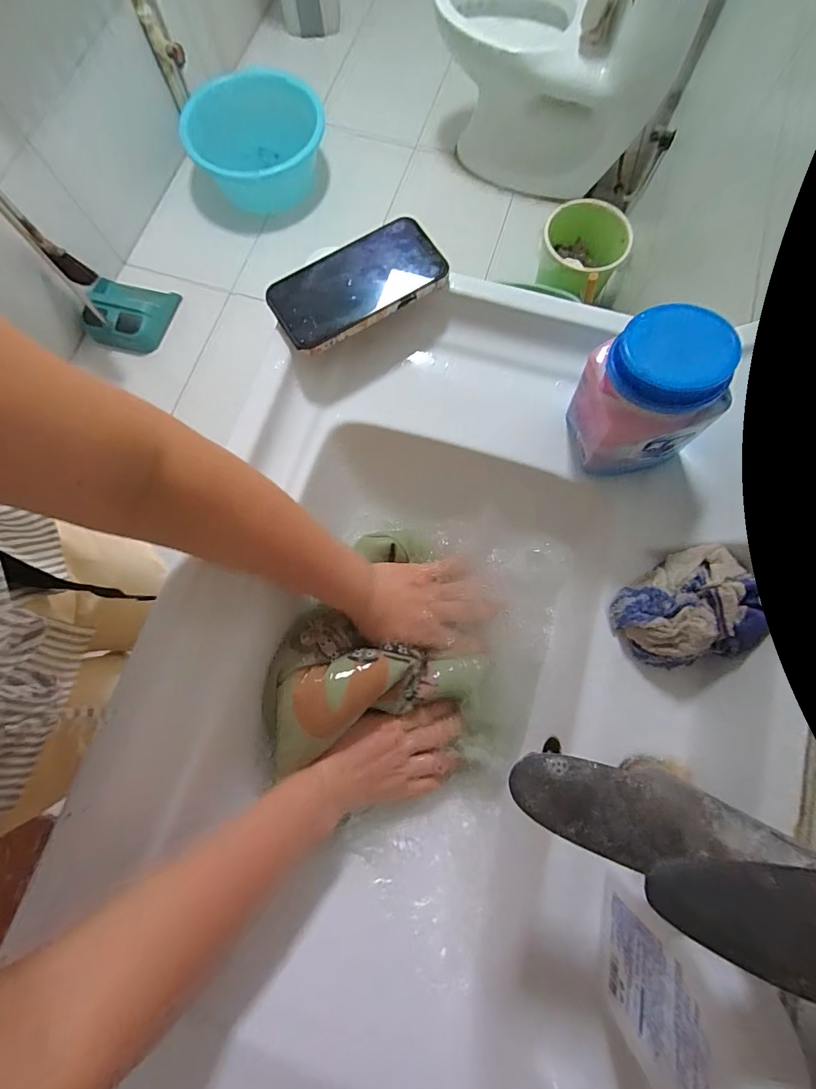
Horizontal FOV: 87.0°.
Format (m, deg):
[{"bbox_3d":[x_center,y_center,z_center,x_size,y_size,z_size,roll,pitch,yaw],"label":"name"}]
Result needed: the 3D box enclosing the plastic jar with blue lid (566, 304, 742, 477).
[{"bbox_3d":[0.180,-0.112,0.338,0.082,0.129,0.075,4,78,2],"label":"plastic jar with blue lid"}]

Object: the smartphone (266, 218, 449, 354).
[{"bbox_3d":[-0.048,-0.246,0.408,0.161,0.014,0.083,-32,79,-5],"label":"smartphone"}]

